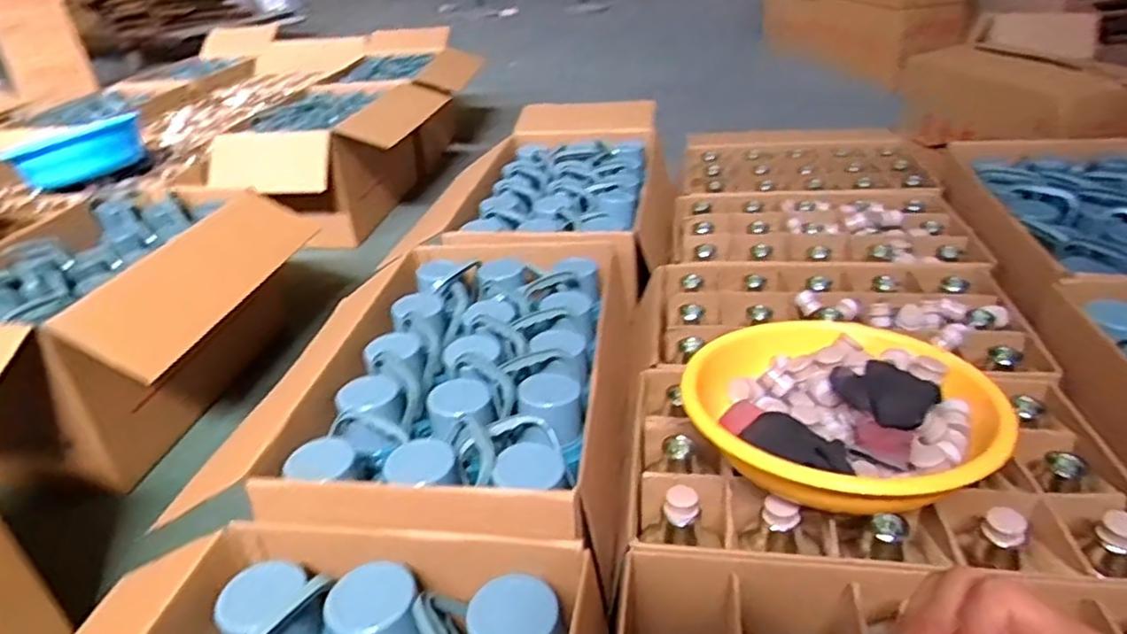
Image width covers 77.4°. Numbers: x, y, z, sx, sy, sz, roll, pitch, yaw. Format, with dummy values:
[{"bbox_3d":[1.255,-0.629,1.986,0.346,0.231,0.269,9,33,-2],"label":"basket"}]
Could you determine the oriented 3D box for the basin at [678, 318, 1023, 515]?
[{"bbox_3d":[0.337,0.114,0.870,0.347,0.086,0.331,-4,31,2],"label":"basin"}]

